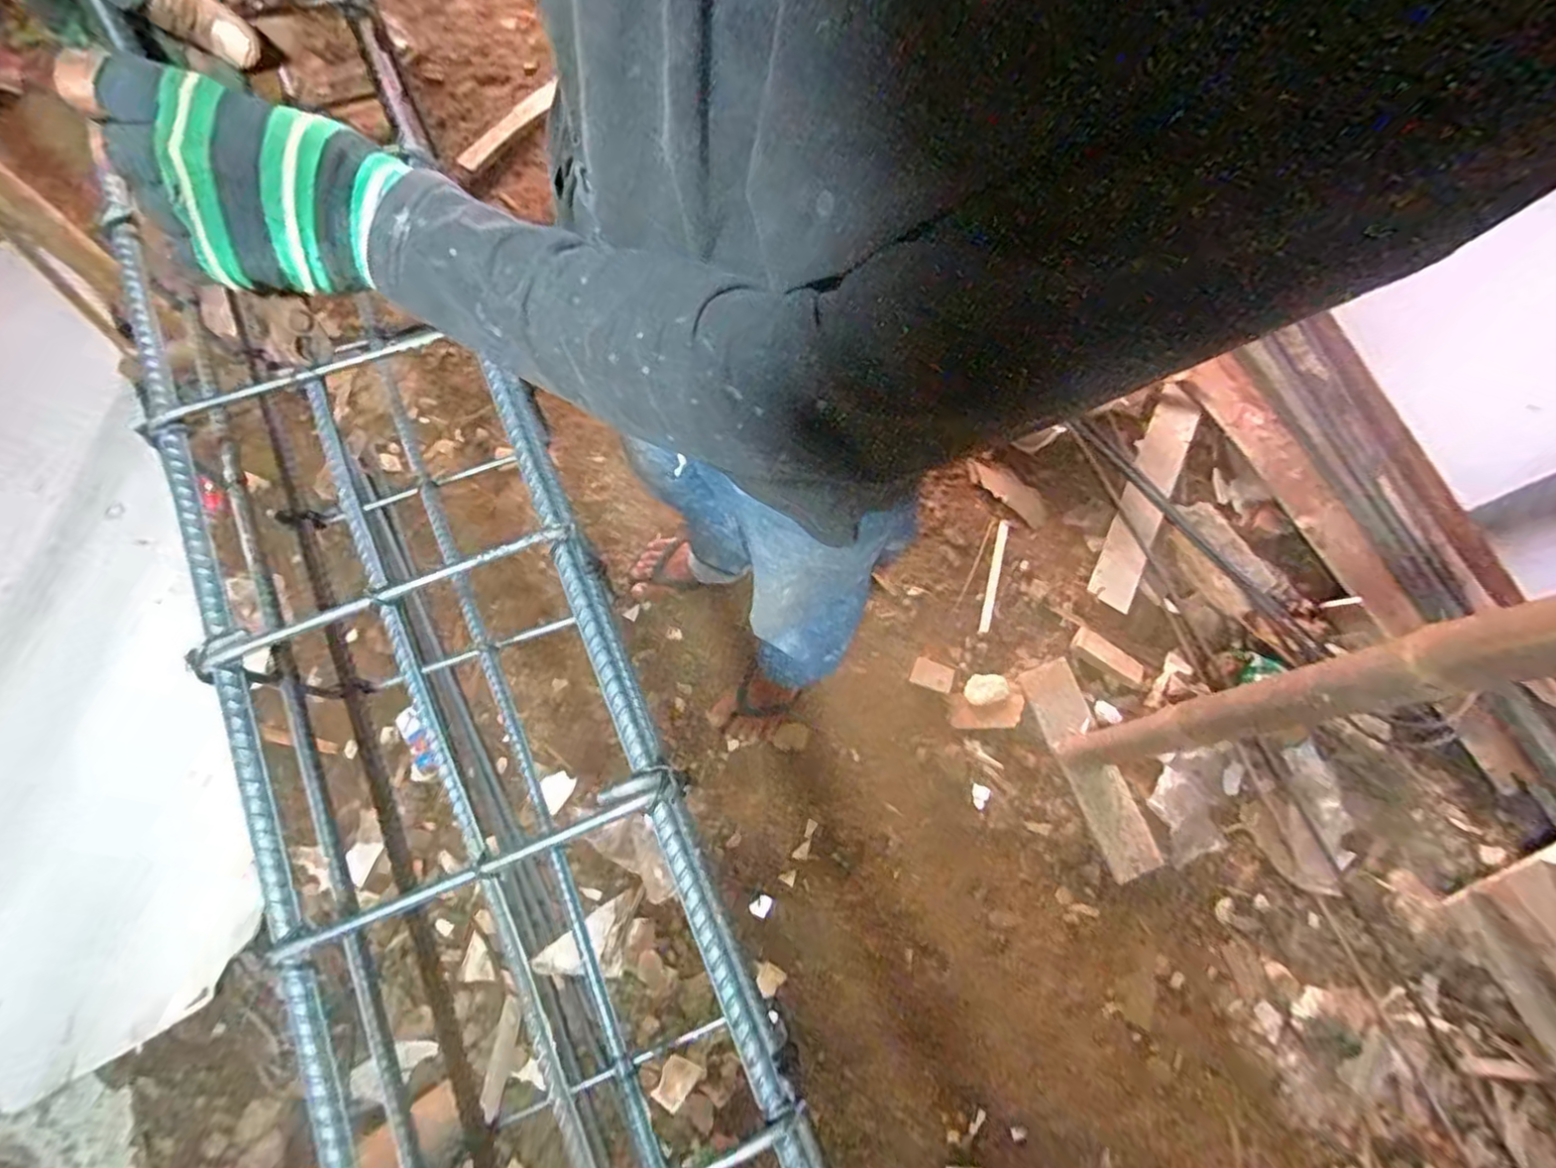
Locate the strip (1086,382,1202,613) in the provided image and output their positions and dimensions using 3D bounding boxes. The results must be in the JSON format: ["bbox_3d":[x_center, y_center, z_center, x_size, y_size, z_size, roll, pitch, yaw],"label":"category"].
[{"bbox_3d":[0.777,-0.185,1.437,0.094,0.019,0.544,27,67,11],"label":"strip"}]

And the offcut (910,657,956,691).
[{"bbox_3d":[0.288,0.170,1.266,0.077,0.012,0.053,20,74,4],"label":"offcut"}]

